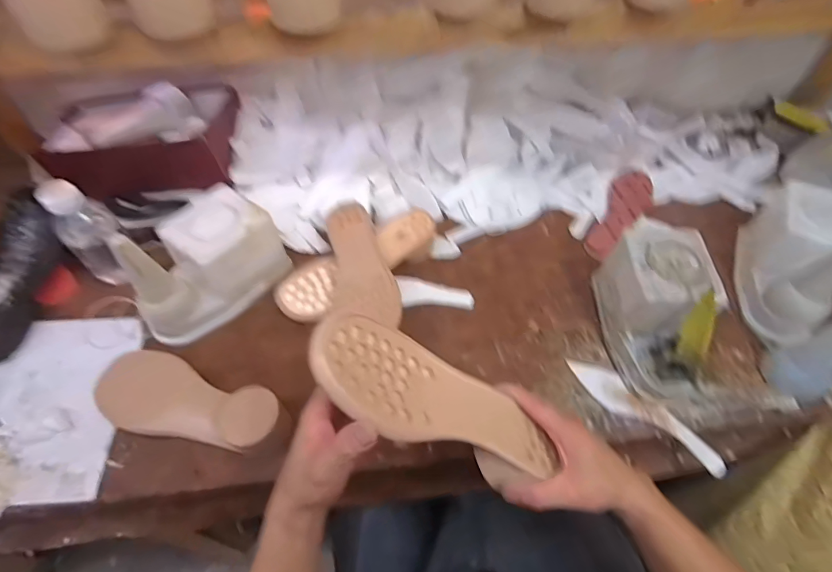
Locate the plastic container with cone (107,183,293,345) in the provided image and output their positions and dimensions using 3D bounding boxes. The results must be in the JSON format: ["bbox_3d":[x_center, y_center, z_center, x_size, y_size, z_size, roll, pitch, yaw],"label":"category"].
[{"bbox_3d":[-0.282,-0.033,0.590,0.104,0.139,0.199,37,63,22],"label":"plastic container with cone"}]

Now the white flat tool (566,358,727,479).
[{"bbox_3d":[0.281,0.163,0.554,0.046,0.018,0.204,-42,68,-16],"label":"white flat tool"}]

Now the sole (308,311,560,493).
[{"bbox_3d":[0.015,0.096,0.378,0.232,0.046,0.086,31,57,-19],"label":"sole"}]

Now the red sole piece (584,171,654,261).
[{"bbox_3d":[0.337,-0.119,0.730,0.065,0.016,0.202,30,61,18],"label":"red sole piece"}]

